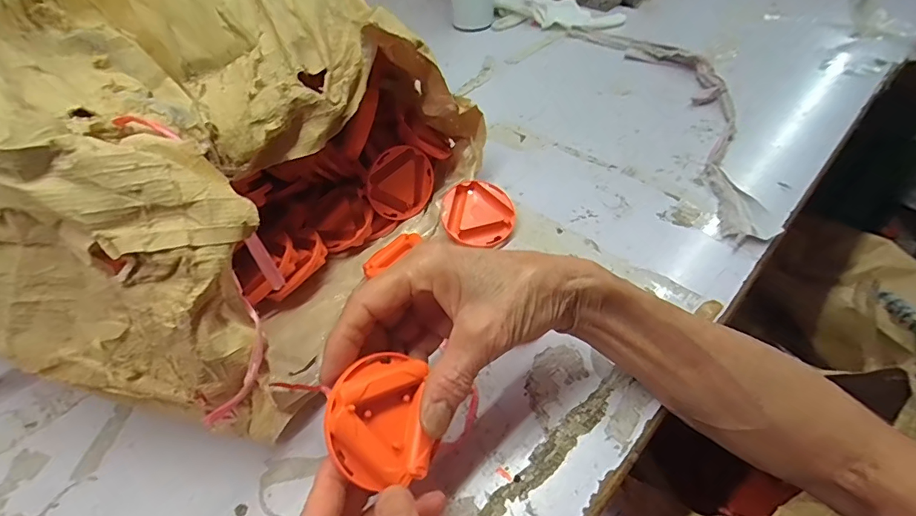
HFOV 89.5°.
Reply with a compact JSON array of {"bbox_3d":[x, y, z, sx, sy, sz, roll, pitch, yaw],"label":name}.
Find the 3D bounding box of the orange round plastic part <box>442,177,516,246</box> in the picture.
[{"bbox_3d":[0.017,-0.039,0.399,0.062,0.005,0.063,3,65,-7],"label":"orange round plastic part"}]

